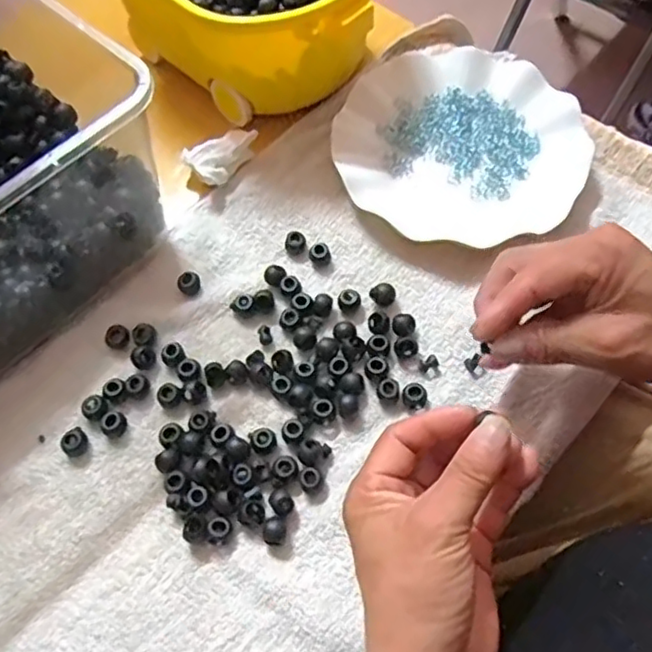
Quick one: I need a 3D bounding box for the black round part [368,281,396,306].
[{"bbox_3d":[0.038,-0.021,0.424,0.015,0.010,0.013,-36,66,-15],"label":"black round part"}]

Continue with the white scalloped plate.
[{"bbox_3d":[0.102,-0.137,0.478,0.181,0.023,0.185,-1,62,2],"label":"white scalloped plate"}]

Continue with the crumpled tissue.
[{"bbox_3d":[-0.076,-0.125,0.480,0.058,0.023,0.033,-22,63,-9],"label":"crumpled tissue"}]

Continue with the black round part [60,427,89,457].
[{"bbox_3d":[-0.154,0.072,0.388,0.015,0.010,0.014,-1,62,2],"label":"black round part"}]

